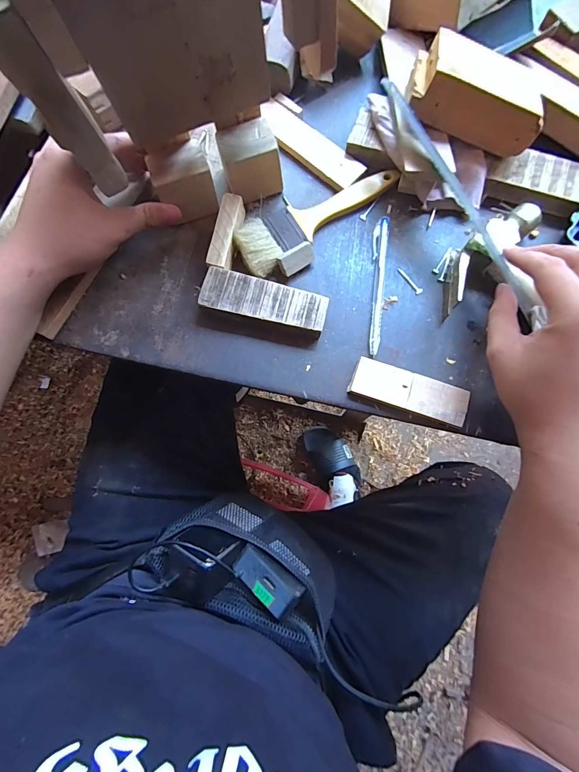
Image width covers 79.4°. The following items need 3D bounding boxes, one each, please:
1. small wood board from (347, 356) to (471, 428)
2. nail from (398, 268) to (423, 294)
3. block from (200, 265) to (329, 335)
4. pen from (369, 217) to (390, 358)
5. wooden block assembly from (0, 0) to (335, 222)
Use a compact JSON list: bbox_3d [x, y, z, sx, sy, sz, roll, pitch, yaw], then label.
[{"bbox_3d":[0.100,0.005,0.296,0.095,0.015,0.032,19,80,2],"label":"small wood board"},{"bbox_3d":[0.111,-0.098,0.320,0.007,0.004,0.031,-36,82,-7],"label":"nail"},{"bbox_3d":[-0.022,-0.073,0.310,0.109,0.022,0.037,15,80,2],"label":"block"},{"bbox_3d":[0.082,-0.092,0.319,0.013,0.009,0.134,5,80,0],"label":"pen"},{"bbox_3d":[-0.068,-0.210,0.233,0.191,0.192,0.046,-21,81,-5],"label":"wooden block assembly"}]

